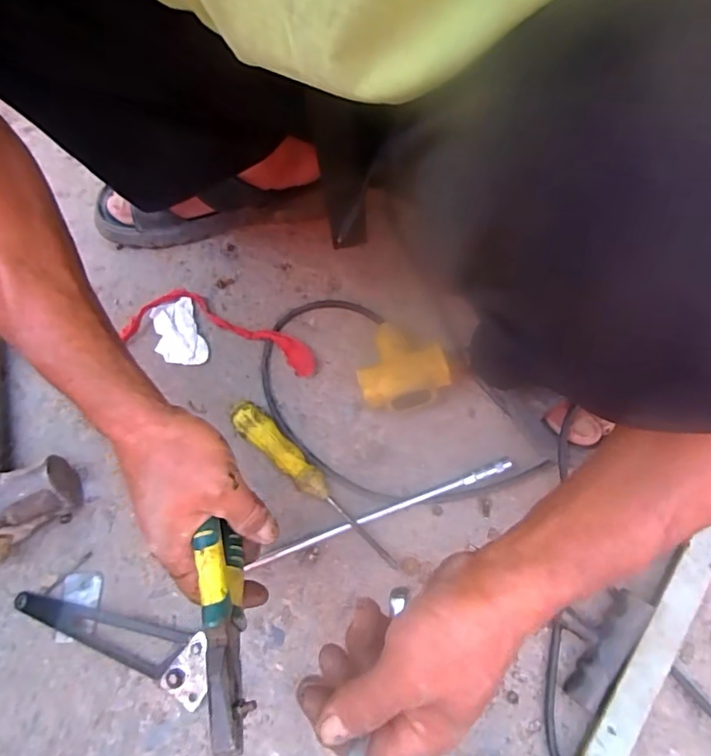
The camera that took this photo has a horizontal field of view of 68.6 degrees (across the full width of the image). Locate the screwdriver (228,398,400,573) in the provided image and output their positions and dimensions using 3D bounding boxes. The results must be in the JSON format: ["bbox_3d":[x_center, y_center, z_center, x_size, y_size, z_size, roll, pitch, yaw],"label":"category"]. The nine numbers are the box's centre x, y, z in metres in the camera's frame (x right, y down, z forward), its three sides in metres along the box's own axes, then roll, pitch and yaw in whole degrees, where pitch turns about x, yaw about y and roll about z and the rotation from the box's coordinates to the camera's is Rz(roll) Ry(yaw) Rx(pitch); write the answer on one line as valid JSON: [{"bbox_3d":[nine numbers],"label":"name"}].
[{"bbox_3d":[-0.037,0.092,0.472,0.197,0.030,0.029,38,73,16],"label":"screwdriver"}]

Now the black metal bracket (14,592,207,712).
[{"bbox_3d":[-0.201,0.209,0.438,0.180,0.013,0.049,23,69,11],"label":"black metal bracket"}]

